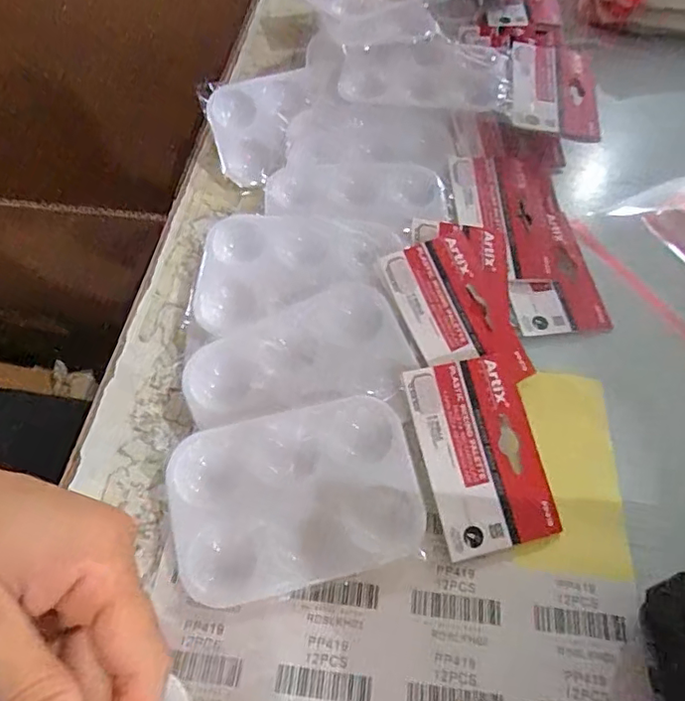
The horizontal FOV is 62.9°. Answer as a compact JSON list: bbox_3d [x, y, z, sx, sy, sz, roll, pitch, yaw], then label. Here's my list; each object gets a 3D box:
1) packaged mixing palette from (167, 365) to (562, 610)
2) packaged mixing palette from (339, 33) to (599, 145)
[{"bbox_3d":[0.011,0.068,0.293,0.193,0.008,0.093,-9,76,-6],"label":"packaged mixing palette"},{"bbox_3d":[0.096,-0.204,0.429,0.188,0.029,0.086,9,57,4],"label":"packaged mixing palette"}]

